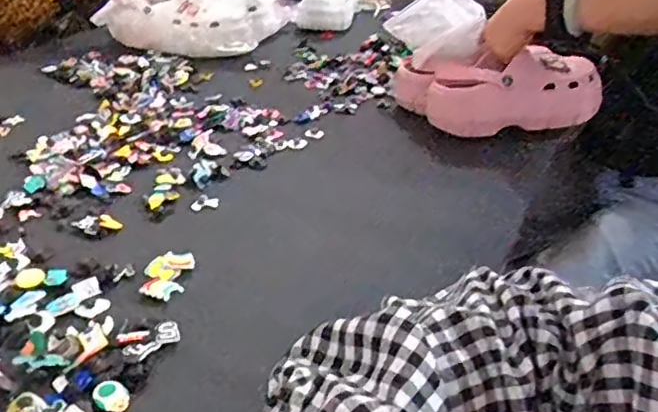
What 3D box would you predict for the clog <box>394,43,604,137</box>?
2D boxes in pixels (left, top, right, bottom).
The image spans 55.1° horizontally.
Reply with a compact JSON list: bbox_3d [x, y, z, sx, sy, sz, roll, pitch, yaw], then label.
[{"bbox_3d":[0.257,-0.177,0.948,0.299,0.105,0.130,5,31,5],"label":"clog"}]

